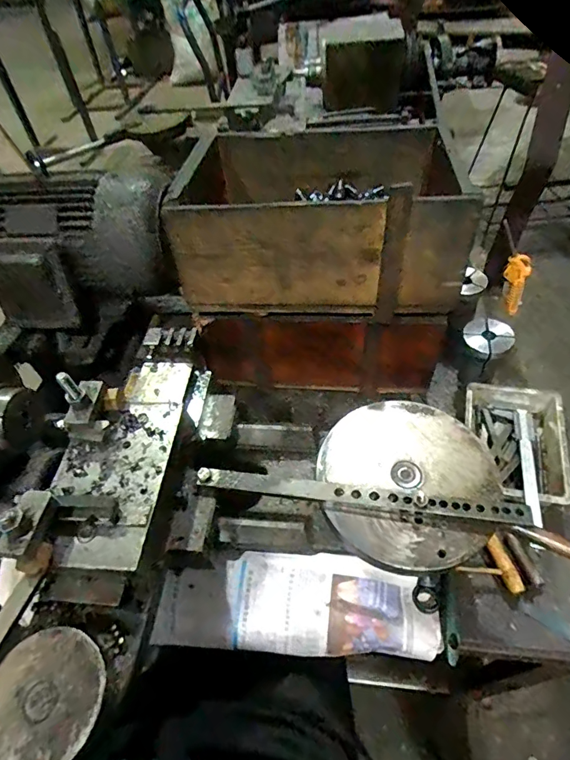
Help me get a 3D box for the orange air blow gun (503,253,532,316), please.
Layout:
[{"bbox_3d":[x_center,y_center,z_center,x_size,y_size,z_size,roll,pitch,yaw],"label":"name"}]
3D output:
[{"bbox_3d":[0.426,-0.178,0.814,0.045,0.120,0.035,19,55,21],"label":"orange air blow gun"}]

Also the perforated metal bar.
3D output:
[{"bbox_3d":[0.072,0.116,0.447,0.325,0.013,0.023,4,51,10],"label":"perforated metal bar"}]

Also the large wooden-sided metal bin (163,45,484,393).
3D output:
[{"bbox_3d":[0.055,-0.180,0.661,0.338,0.303,0.253,1,50,7],"label":"large wooden-sided metal bin"}]

